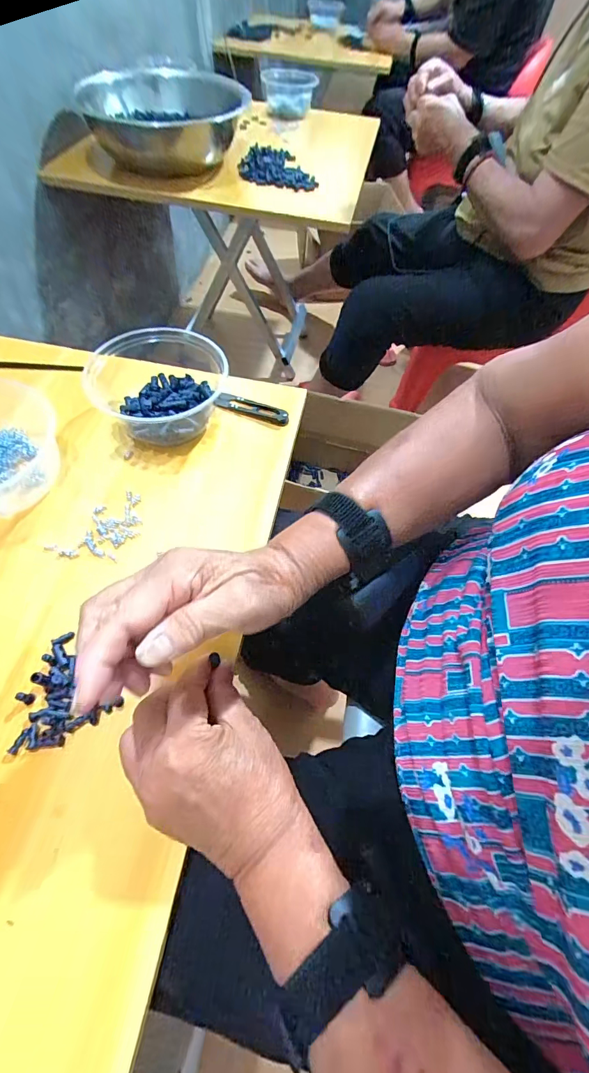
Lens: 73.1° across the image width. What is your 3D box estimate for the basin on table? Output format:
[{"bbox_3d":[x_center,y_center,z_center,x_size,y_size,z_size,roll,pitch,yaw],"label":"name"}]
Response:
[{"bbox_3d":[-0.218,-0.711,0.697,0.268,0.110,0.240,-20,64,-10],"label":"basin on table"}]

